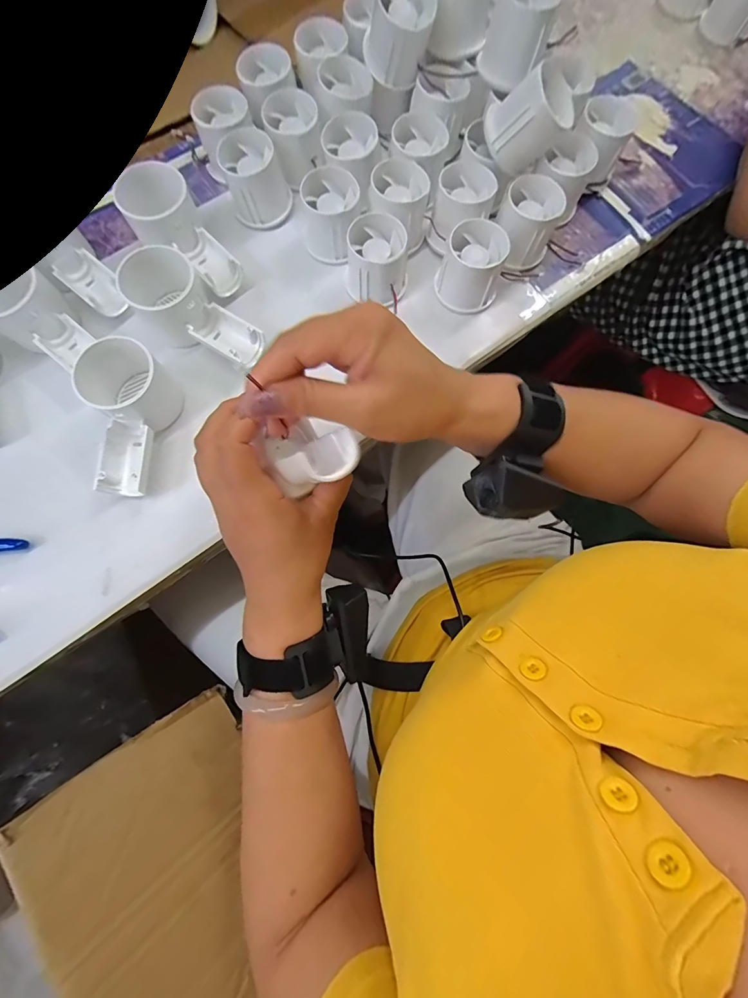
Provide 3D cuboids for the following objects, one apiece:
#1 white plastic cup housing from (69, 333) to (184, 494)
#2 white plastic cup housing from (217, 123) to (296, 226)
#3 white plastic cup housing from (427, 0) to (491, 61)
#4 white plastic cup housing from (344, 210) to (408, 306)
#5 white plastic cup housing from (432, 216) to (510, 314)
[{"bbox_3d":[-0.199,-0.065,0.308,0.058,0.049,0.119,10,77,1],"label":"white plastic cup housing"},{"bbox_3d":[-0.109,-0.298,0.367,0.056,0.054,0.056,0,77,-1],"label":"white plastic cup housing"},{"bbox_3d":[0.076,-0.441,0.341,0.052,0.050,0.060,6,77,0],"label":"white plastic cup housing"},{"bbox_3d":[0.002,-0.212,0.348,0.054,0.046,0.061,3,77,0],"label":"white plastic cup housing"},{"bbox_3d":[0.087,-0.208,0.348,0.054,0.047,0.054,17,77,3],"label":"white plastic cup housing"}]

